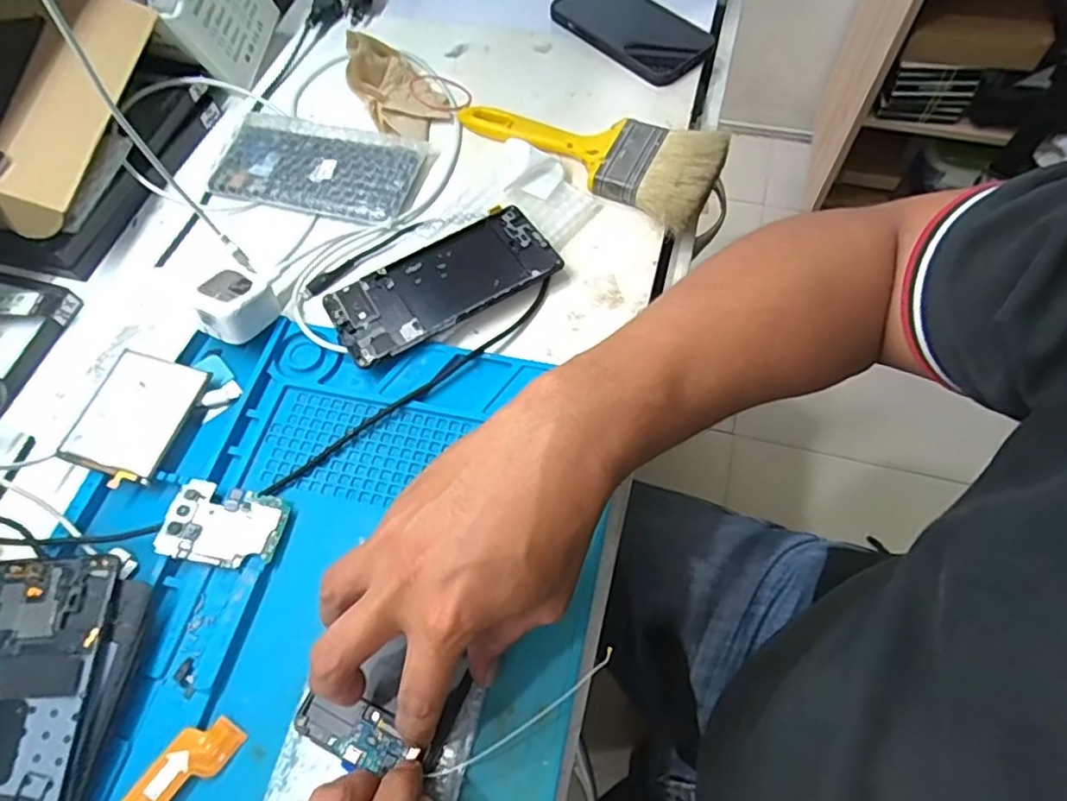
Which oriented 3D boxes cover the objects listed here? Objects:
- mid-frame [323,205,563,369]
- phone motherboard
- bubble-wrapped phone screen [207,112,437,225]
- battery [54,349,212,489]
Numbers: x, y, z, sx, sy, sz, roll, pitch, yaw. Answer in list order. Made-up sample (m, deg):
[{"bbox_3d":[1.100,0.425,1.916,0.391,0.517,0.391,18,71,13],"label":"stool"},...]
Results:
[{"bbox_3d":[-0.065,-0.084,0.444,0.159,0.014,0.077,-30,65,-13],"label":"mid-frame"},{"bbox_3d":[-0.181,0.073,0.363,0.064,0.004,0.045,12,59,-1],"label":"phone motherboard"},{"bbox_3d":[-0.176,-0.194,0.506,0.168,0.015,0.092,13,64,9],"label":"bubble-wrapped phone screen"},{"bbox_3d":[-0.257,0.010,0.398,0.060,0.007,0.083,16,64,1],"label":"battery"}]

